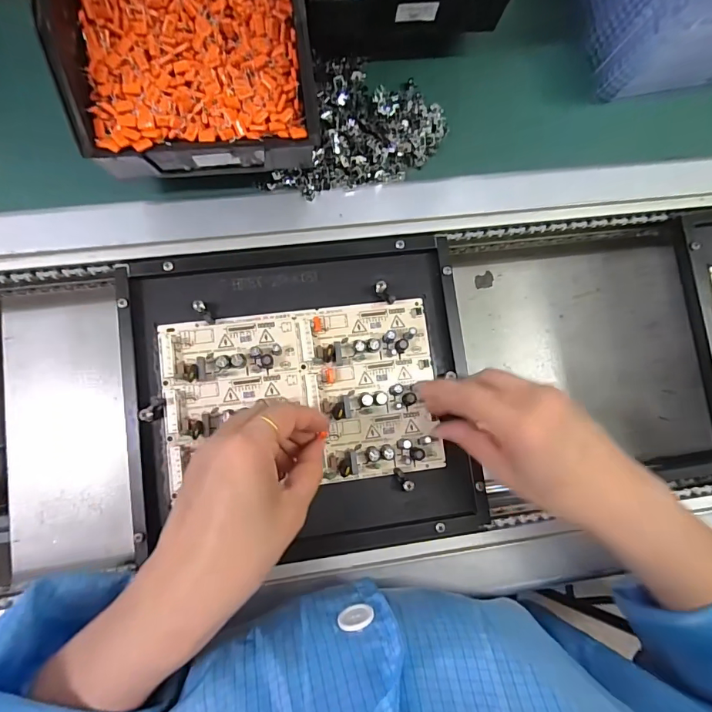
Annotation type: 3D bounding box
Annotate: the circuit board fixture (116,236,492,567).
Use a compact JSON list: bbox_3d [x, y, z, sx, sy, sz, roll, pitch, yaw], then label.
[{"bbox_3d":[-0.041,0.035,0.348,0.255,0.039,0.240,-6,88,-5],"label":"circuit board fixture"}]

